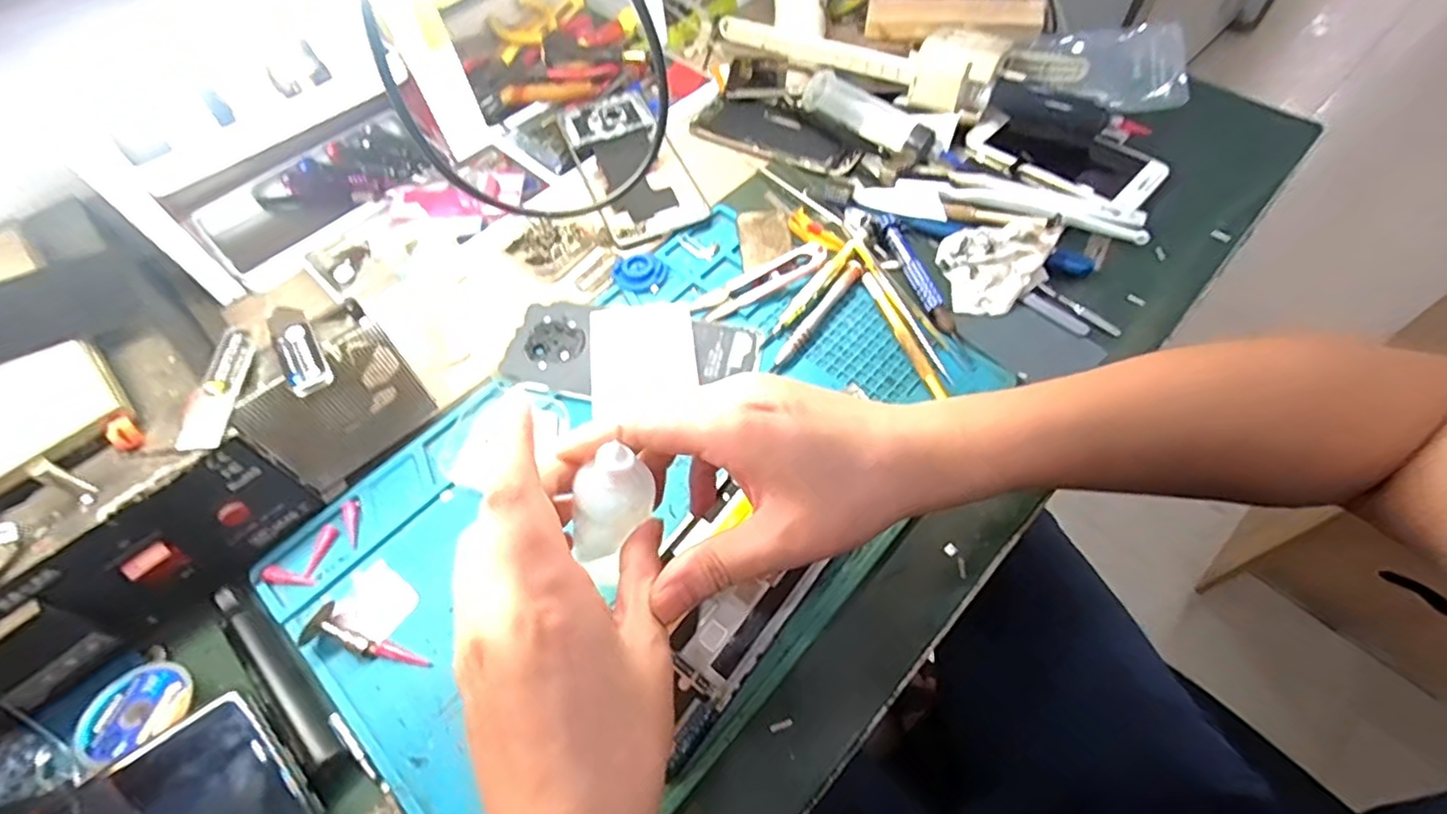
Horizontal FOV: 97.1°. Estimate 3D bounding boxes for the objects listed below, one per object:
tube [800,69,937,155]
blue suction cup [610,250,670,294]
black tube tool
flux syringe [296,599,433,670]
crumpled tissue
[{"bbox_3d":[0.112,-0.229,0.506,0.111,0.029,0.029,37,67,22],"label":"tube"},{"bbox_3d":[-0.057,-0.096,0.444,0.034,0.009,0.035,-1,58,2],"label":"blue suction cup"},{"bbox_3d":[-0.210,0.135,0.309,0.132,0.012,0.018,37,67,22],"label":"black tube tool"},{"bbox_3d":[-0.178,0.117,0.320,0.065,0.013,0.021,14,60,11],"label":"flux syringe"},{"bbox_3d":[0.183,-0.104,0.430,0.068,0.021,0.088,23,62,16],"label":"crumpled tissue"}]

